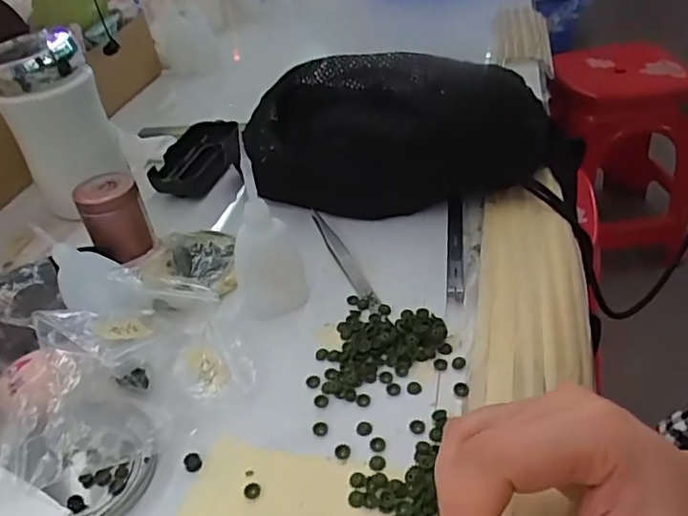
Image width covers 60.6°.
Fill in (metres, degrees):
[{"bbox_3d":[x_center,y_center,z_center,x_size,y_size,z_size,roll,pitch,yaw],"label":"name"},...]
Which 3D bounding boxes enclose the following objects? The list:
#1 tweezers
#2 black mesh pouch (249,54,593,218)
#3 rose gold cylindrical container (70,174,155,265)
[{"bbox_3d":[-0.005,-0.007,0.439,0.013,0.004,0.122,-17,40,-14],"label":"tweezers"},{"bbox_3d":[0.058,-0.104,0.463,0.253,0.110,0.094,3,39,10],"label":"black mesh pouch"},{"bbox_3d":[-0.172,-0.030,0.443,0.043,0.060,0.035,-27,43,-25],"label":"rose gold cylindrical container"}]

